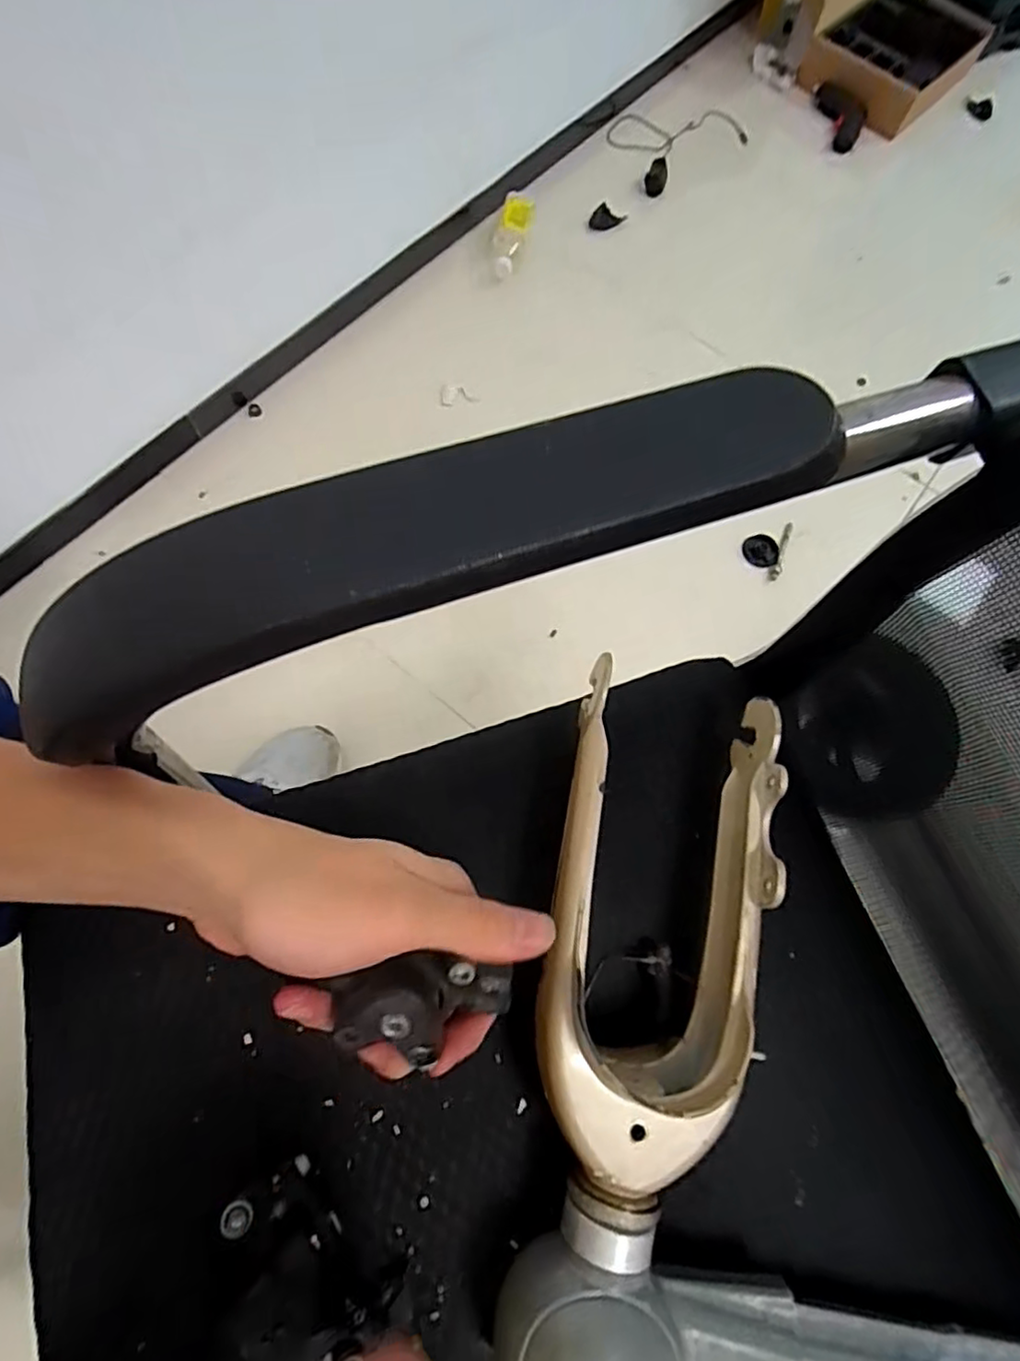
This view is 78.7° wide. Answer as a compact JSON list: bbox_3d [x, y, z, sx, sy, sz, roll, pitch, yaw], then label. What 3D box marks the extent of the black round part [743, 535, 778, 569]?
[{"bbox_3d":[0.390,-0.201,0.962,0.058,0.015,0.051,-3,77,-7],"label":"black round part"}]

